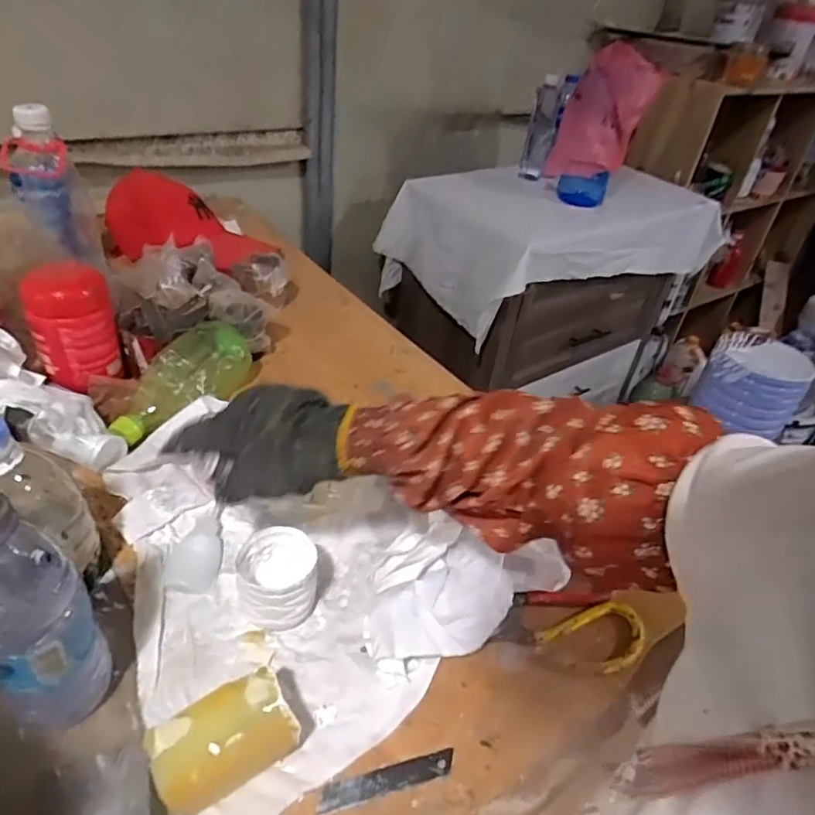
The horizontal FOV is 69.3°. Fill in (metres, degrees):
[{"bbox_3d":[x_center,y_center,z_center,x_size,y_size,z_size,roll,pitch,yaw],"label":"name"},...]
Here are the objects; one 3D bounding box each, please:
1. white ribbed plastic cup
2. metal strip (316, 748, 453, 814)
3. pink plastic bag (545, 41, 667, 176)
[{"bbox_3d":[-0.109,0.143,0.491,0.064,0.062,0.072,-4,40,-14],"label":"white ribbed plastic cup"},{"bbox_3d":[-0.013,0.260,0.412,0.097,0.004,0.018,-5,33,-19],"label":"metal strip"},{"bbox_3d":[0.389,-0.562,1.176,0.184,0.244,0.144,15,39,10],"label":"pink plastic bag"}]

